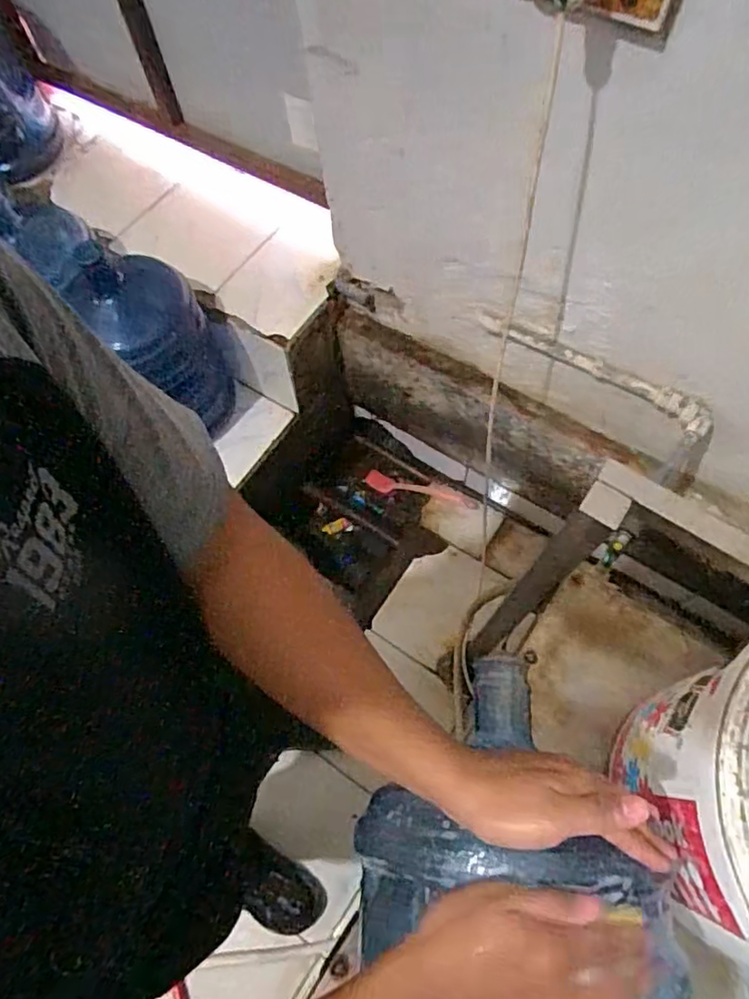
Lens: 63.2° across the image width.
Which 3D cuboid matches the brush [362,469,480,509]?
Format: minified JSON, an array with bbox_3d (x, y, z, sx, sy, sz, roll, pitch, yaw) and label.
[{"bbox_3d":[0.127,-0.029,1.699,0.349,0.051,0.044,13,65,32],"label":"brush"}]

